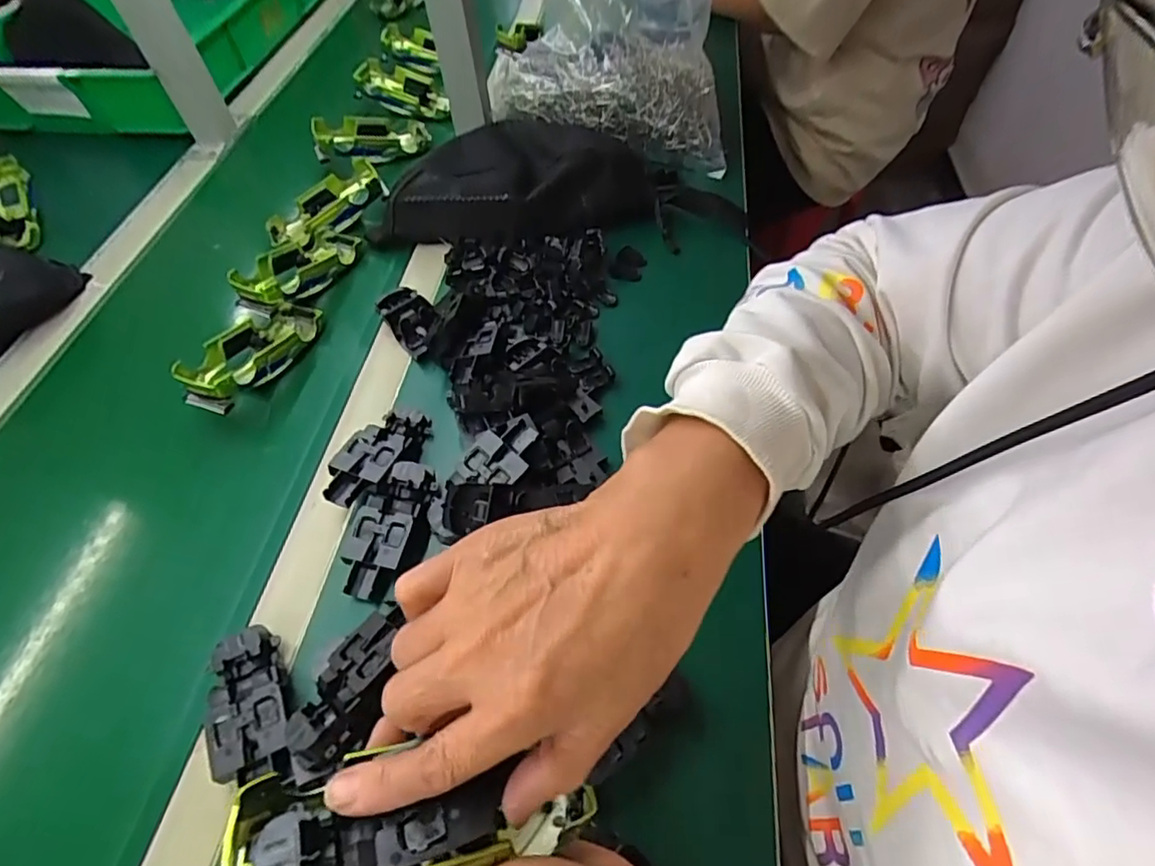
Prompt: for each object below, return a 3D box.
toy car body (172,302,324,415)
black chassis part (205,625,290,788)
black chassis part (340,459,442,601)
[{"bbox_3d":[-0.288,-0.073,0.526,0.065,0.046,0.133,17,56,16],"label":"toy car body"},{"bbox_3d":[-0.195,0.164,0.356,0.044,0.025,0.088,-21,55,-12],"label":"black chassis part"},{"bbox_3d":[-0.132,0.066,0.419,0.055,0.021,0.095,3,54,6],"label":"black chassis part"}]

